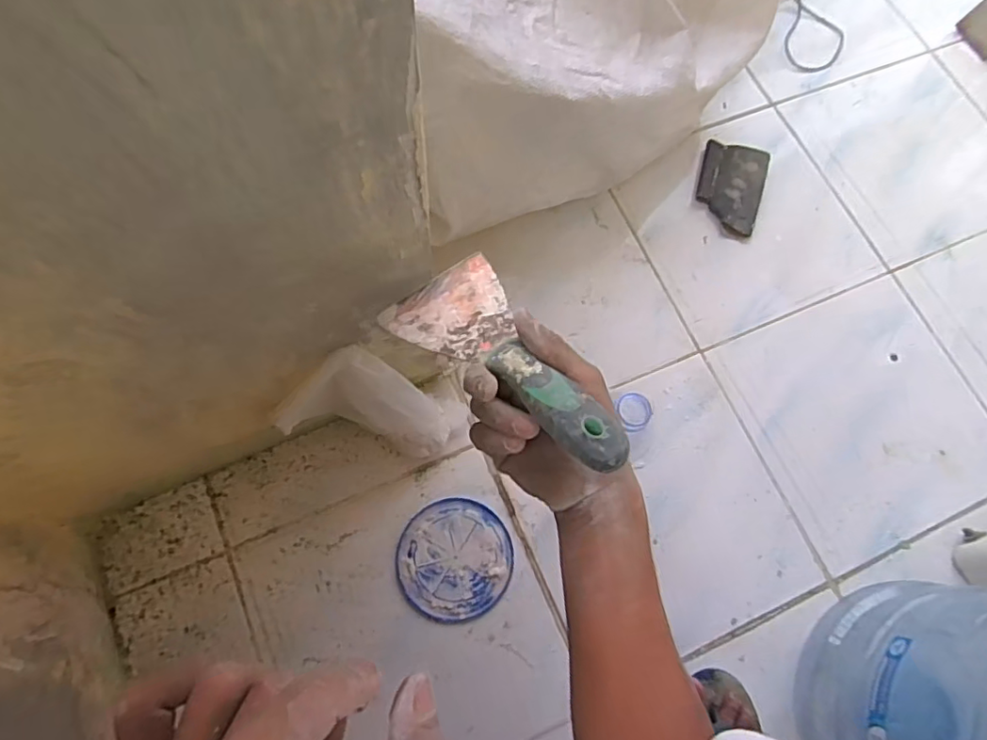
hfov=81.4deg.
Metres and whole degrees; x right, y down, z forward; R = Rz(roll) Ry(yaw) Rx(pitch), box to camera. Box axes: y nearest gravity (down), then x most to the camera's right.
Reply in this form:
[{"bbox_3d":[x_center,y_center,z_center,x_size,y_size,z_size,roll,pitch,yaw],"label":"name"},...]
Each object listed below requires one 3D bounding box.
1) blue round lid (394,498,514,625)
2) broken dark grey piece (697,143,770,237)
[{"bbox_3d":[-0.043,0.210,0.637,0.124,0.005,0.124,1,71,-2],"label":"blue round lid"},{"bbox_3d":[0.331,-0.257,0.797,0.087,0.016,0.146,16,71,4],"label":"broken dark grey piece"}]

